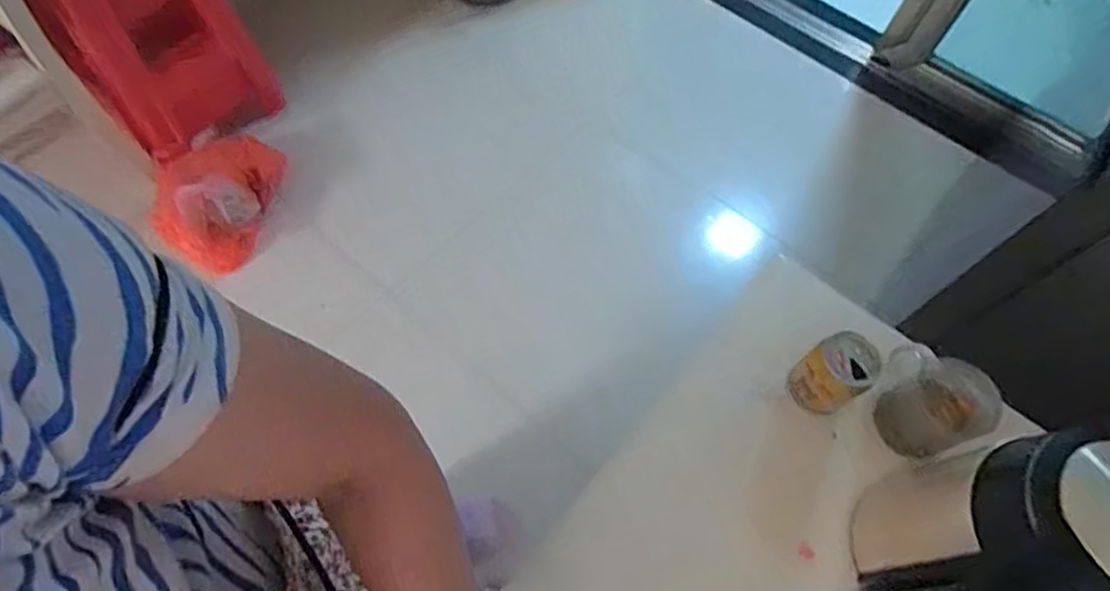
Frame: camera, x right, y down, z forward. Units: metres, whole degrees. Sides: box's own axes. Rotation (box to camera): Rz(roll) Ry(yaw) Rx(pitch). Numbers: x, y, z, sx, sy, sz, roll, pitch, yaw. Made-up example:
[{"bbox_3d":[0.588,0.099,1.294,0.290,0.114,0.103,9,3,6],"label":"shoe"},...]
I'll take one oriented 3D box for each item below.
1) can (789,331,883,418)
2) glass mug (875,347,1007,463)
[{"bbox_3d":[0.289,0.084,0.659,0.061,0.085,0.069,-31,68,-18],"label":"can"},{"bbox_3d":[0.384,0.107,0.659,0.087,0.078,0.107,-21,65,-14],"label":"glass mug"}]

